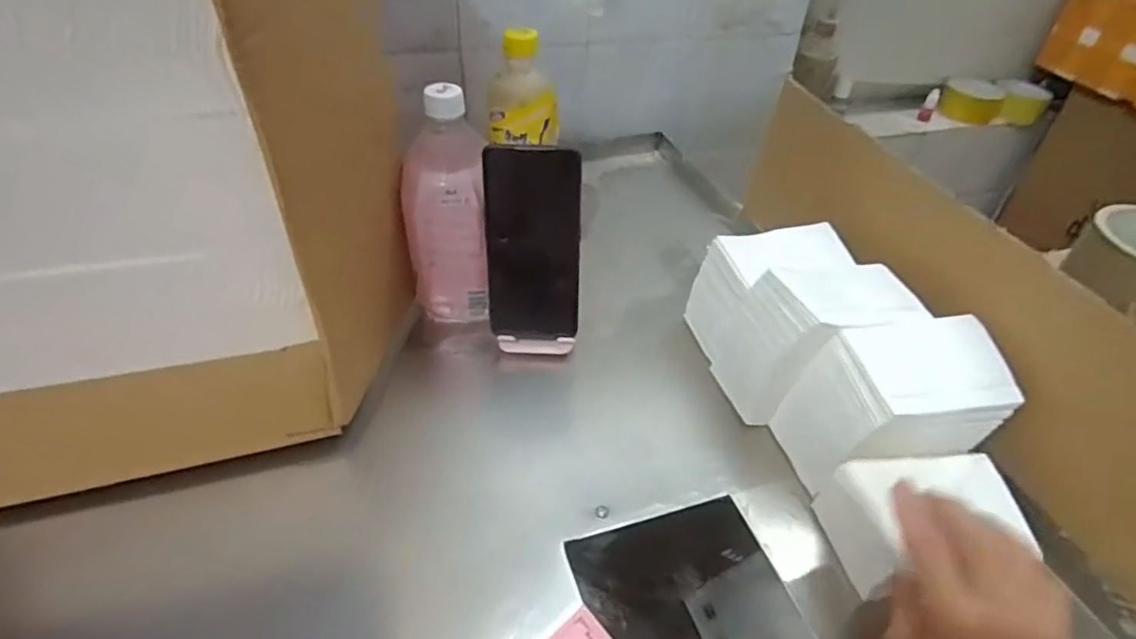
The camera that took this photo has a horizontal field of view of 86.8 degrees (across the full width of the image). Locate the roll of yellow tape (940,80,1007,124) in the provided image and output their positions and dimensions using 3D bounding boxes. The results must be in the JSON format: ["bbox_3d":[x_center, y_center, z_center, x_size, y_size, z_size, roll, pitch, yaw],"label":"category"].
[{"bbox_3d":[0.702,-0.380,1.047,0.097,0.042,0.116,23,44,21],"label":"roll of yellow tape"}]

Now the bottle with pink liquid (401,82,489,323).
[{"bbox_3d":[-0.102,-0.087,0.510,0.066,0.197,0.059,-1,41,-5],"label":"bottle with pink liquid"}]

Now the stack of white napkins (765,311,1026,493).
[{"bbox_3d":[0.224,0.058,0.413,0.112,0.110,0.078,-6,42,-11],"label":"stack of white napkins"}]

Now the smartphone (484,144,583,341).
[{"bbox_3d":[-0.028,-0.057,0.492,0.075,0.161,0.005,1,27,-1],"label":"smartphone"}]

